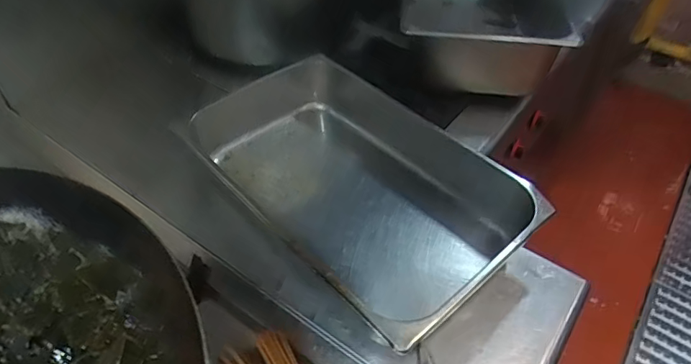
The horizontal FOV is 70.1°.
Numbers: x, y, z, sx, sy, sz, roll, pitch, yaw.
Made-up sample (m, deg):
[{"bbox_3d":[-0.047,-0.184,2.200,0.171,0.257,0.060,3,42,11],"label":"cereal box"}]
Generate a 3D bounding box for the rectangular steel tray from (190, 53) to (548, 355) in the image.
[{"bbox_3d":[0.003,0.006,0.752,0.298,0.128,0.493,-34,55,-28],"label":"rectangular steel tray"}]

